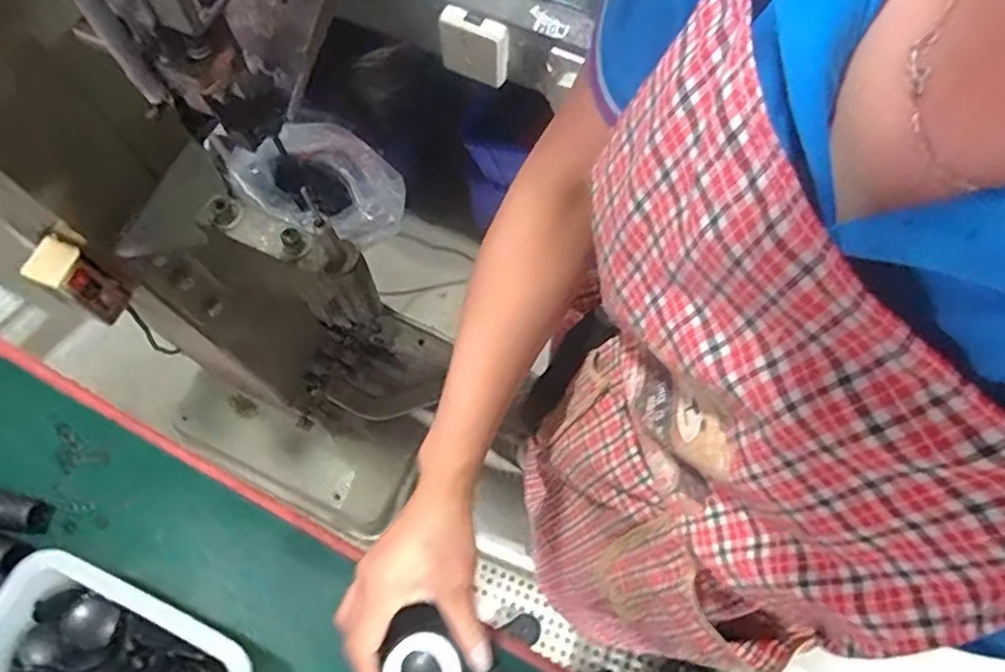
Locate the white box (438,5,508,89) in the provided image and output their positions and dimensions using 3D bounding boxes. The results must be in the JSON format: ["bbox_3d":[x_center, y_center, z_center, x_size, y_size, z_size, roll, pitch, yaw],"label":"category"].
[{"bbox_3d":[-0.034,-0.363,0.814,0.088,0.085,0.031,24,71,10],"label":"white box"}]

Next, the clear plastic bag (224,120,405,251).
[{"bbox_3d":[-0.188,-0.167,0.693,0.178,0.065,0.126,23,71,10],"label":"clear plastic bag"}]

